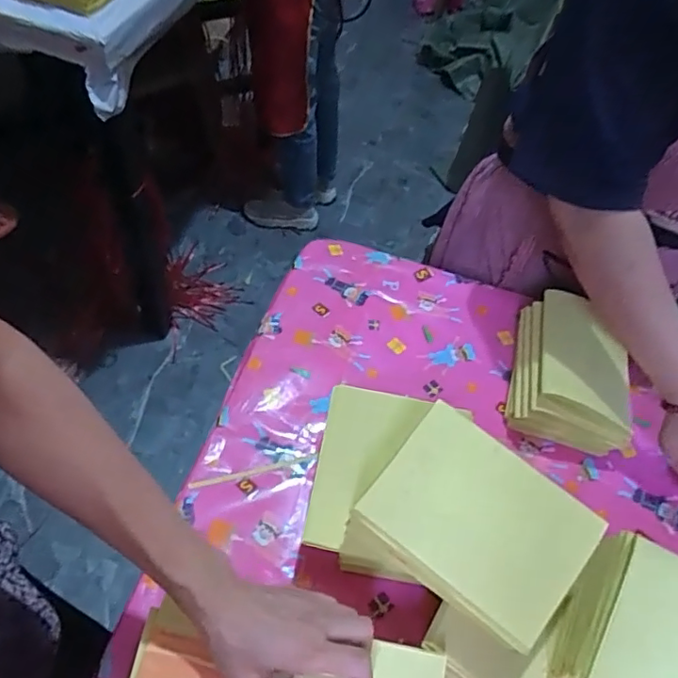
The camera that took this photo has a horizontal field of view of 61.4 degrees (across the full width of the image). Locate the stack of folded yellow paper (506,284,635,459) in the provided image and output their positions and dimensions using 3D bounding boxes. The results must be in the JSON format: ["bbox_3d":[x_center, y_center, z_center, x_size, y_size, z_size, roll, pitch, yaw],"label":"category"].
[{"bbox_3d":[0.278,0.036,0.675,0.128,0.091,0.164,15,57,6],"label":"stack of folded yellow paper"}]

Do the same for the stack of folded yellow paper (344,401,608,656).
[{"bbox_3d":[0.108,0.154,0.471,0.162,0.057,0.132,37,83,15],"label":"stack of folded yellow paper"}]

